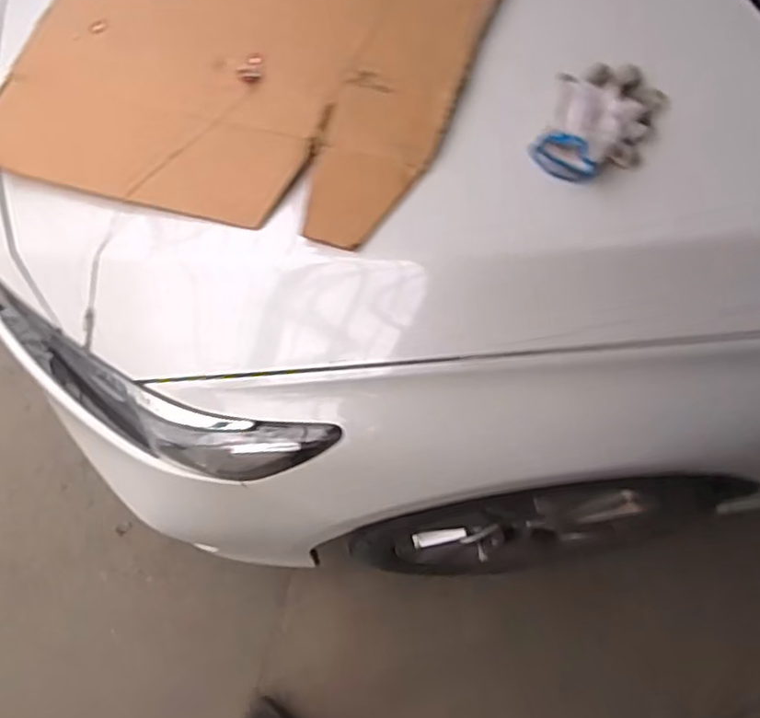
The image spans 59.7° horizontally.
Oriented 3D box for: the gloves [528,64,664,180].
[{"bbox_3d":[0.264,-0.287,0.785,0.119,0.042,0.191,25,63,13],"label":"gloves"}]

